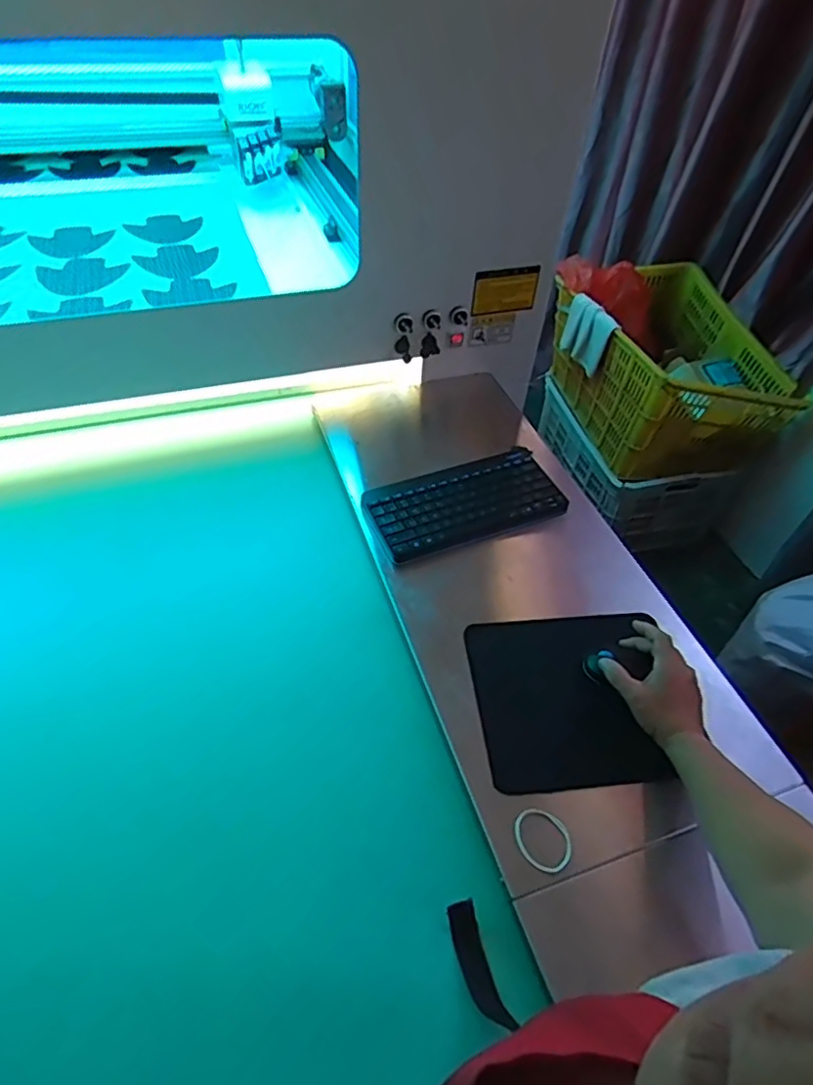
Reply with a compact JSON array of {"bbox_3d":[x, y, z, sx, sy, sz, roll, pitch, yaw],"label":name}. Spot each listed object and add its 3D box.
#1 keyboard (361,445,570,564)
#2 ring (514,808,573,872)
[{"bbox_3d":[0.084,-0.061,0.882,0.278,0.020,0.147,-17,52,-20],"label":"keyboard"},{"bbox_3d":[0.135,0.292,0.597,0.051,0.011,0.060,-13,47,-10],"label":"ring"}]

